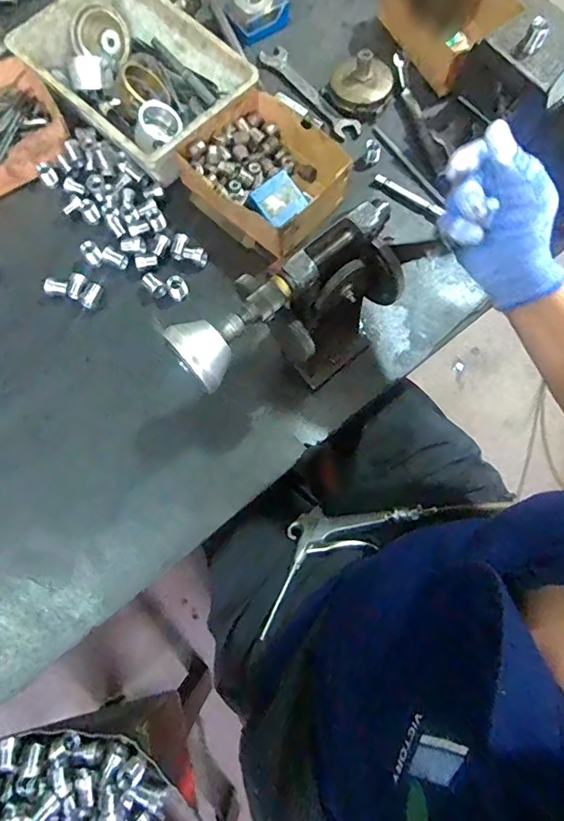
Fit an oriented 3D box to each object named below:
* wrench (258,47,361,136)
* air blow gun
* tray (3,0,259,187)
[{"bbox_3d":[0.037,-0.403,0.608,0.031,0.009,0.162,-39,79,-11],"label":"wrench"},{"bbox_3d":[0.057,0.157,0.580,0.237,0.051,0.083,-32,77,-9],"label":"air blow gun"},{"bbox_3d":[-0.171,-0.390,0.560,0.245,0.059,0.168,41,78,10],"label":"tray"}]

